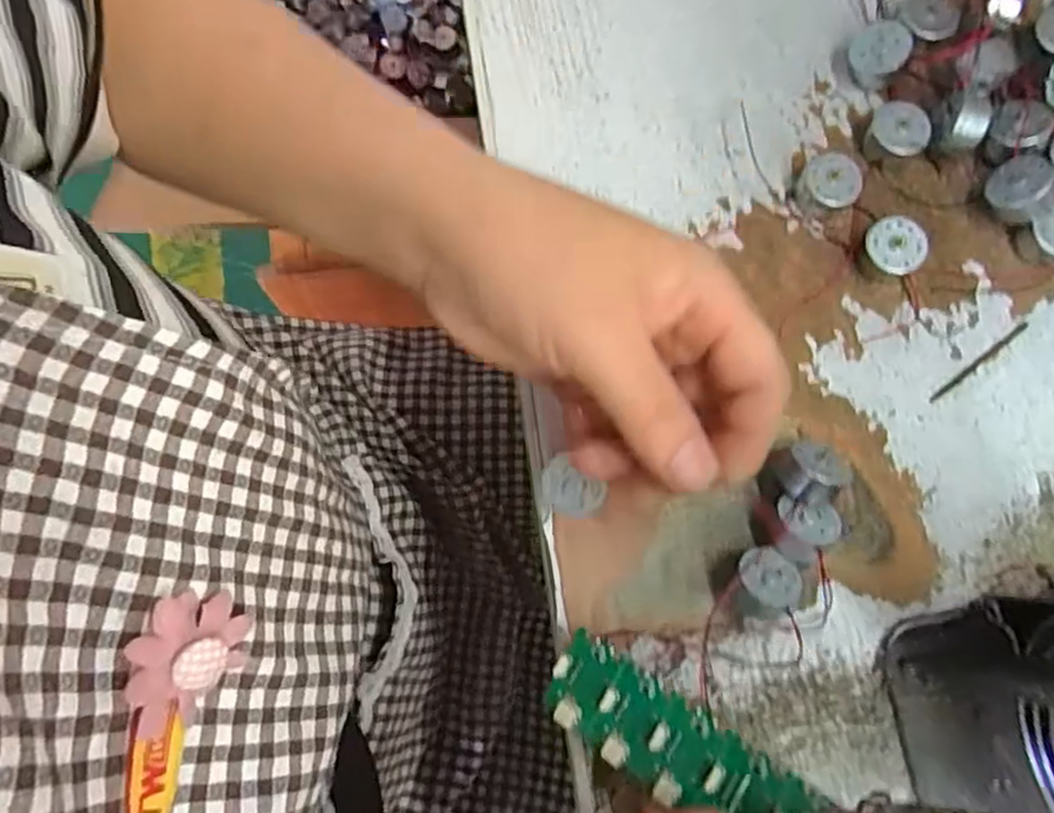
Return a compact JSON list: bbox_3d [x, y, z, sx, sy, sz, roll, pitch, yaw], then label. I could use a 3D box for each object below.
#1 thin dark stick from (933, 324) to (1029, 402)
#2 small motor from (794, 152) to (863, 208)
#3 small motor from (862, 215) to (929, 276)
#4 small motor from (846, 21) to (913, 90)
[{"bbox_3d":[0.181,-0.018,0.286,0.053,0.004,0.004,-37,80,-6],"label":"thin dark stick"},{"bbox_3d":[0.124,-0.091,0.294,0.018,0.015,0.023,-44,81,-8],"label":"small motor"},{"bbox_3d":[0.147,-0.062,0.289,0.022,0.015,0.023,-7,78,-1],"label":"small motor"},{"bbox_3d":[0.149,-0.148,0.303,0.023,0.013,0.023,-1,88,29],"label":"small motor"}]

